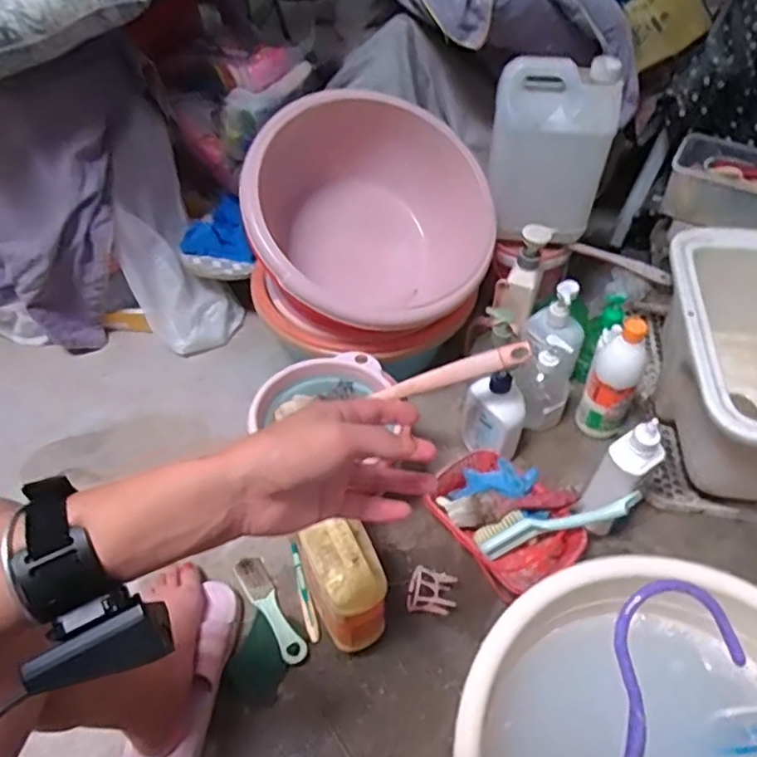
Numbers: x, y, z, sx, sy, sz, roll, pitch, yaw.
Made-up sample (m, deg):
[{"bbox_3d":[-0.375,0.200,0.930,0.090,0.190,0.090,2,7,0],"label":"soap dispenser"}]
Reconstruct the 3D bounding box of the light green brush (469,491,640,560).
[{"bbox_3d":[0.228,0.185,0.796,0.211,0.023,0.051,-20,46,18],"label":"light green brush"}]

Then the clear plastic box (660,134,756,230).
[{"bbox_3d":[0.613,-0.316,1.045,0.234,0.083,0.158,23,53,20],"label":"clear plastic box"}]

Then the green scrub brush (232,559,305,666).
[{"bbox_3d":[-0.139,0.290,0.781,0.036,0.015,0.152,-25,53,-19],"label":"green scrub brush"}]

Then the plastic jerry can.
[{"bbox_3d":[0.256,-0.338,0.941,0.173,0.238,0.104,11,50,11],"label":"plastic jerry can"}]

